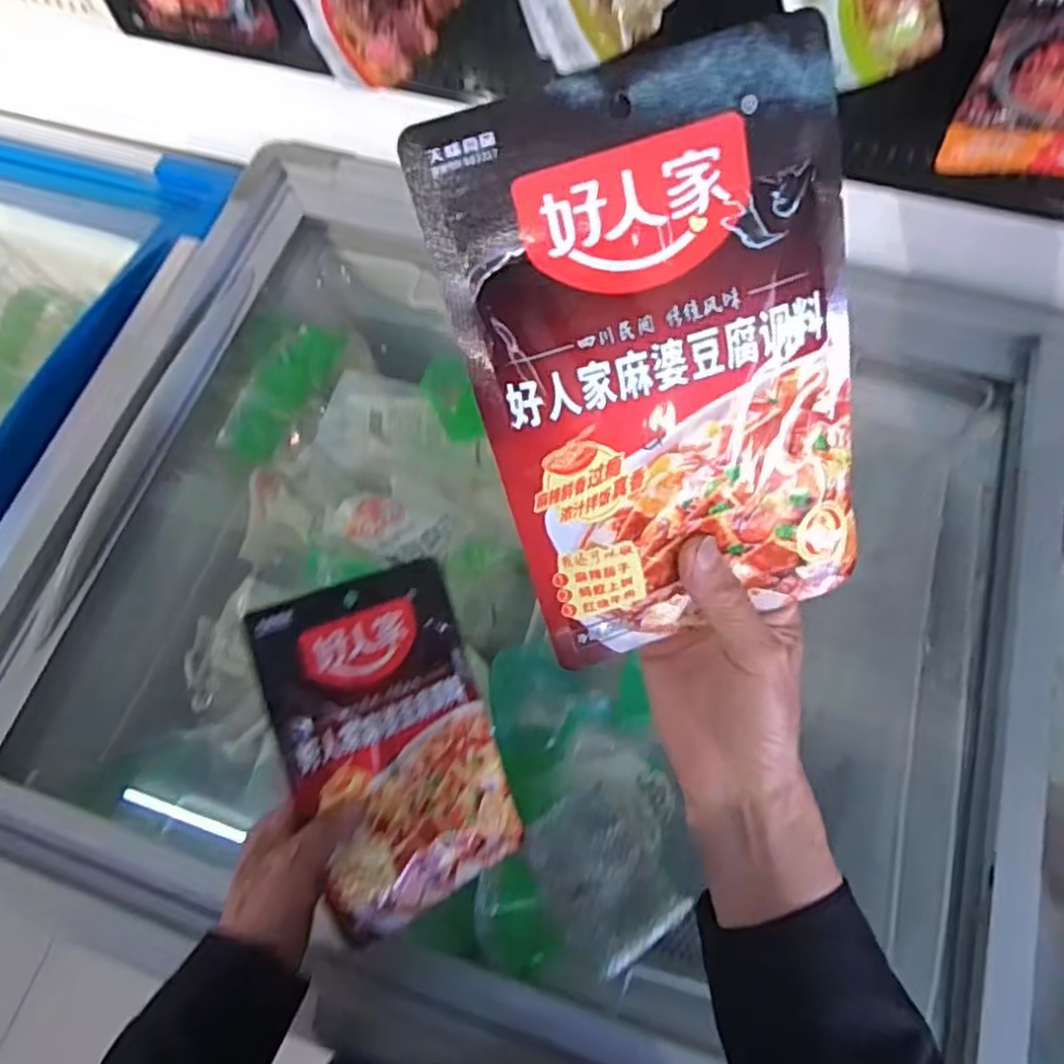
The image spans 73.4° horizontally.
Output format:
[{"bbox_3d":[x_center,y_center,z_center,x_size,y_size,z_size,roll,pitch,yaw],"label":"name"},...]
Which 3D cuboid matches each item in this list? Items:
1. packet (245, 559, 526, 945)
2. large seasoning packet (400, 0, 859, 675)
[{"bbox_3d":[-0.102,0.154,0.531,0.154,0.014,0.237,-17,91,-36],"label":"packet"},{"bbox_3d":[0.060,-0.057,0.303,0.155,0.238,0.011,-16,25,0],"label":"large seasoning packet"}]

